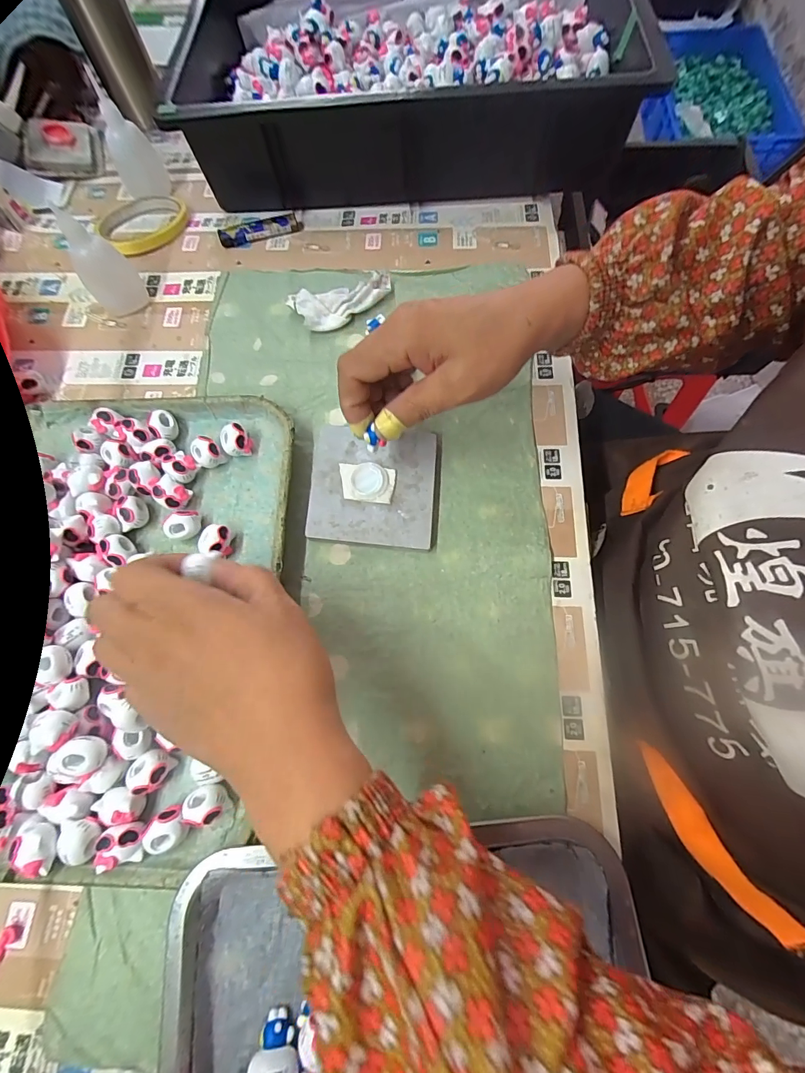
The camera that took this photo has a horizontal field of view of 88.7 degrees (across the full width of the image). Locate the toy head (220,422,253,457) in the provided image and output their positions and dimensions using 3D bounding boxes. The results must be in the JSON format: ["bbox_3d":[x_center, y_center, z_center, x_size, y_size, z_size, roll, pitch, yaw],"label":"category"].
[{"bbox_3d":[-0.135,-0.077,0.336,0.022,0.021,0.023,-1,72,2],"label":"toy head"}]

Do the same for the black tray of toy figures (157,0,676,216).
[{"bbox_3d":[-0.006,-0.492,0.436,0.450,0.097,0.292,0,72,2],"label":"black tray of toy figures"}]

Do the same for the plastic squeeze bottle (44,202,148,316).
[{"bbox_3d":[-0.270,-0.244,0.364,0.043,0.085,0.033,-35,75,-9],"label":"plastic squeeze bottle"}]

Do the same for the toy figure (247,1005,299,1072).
[{"bbox_3d":[-0.066,0.279,0.219,0.026,0.022,0.031,16,74,7],"label":"toy figure"}]

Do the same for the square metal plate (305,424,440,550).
[{"bbox_3d":[-0.023,-0.042,0.330,0.100,0.014,0.099,4,73,3],"label":"square metal plate"}]

